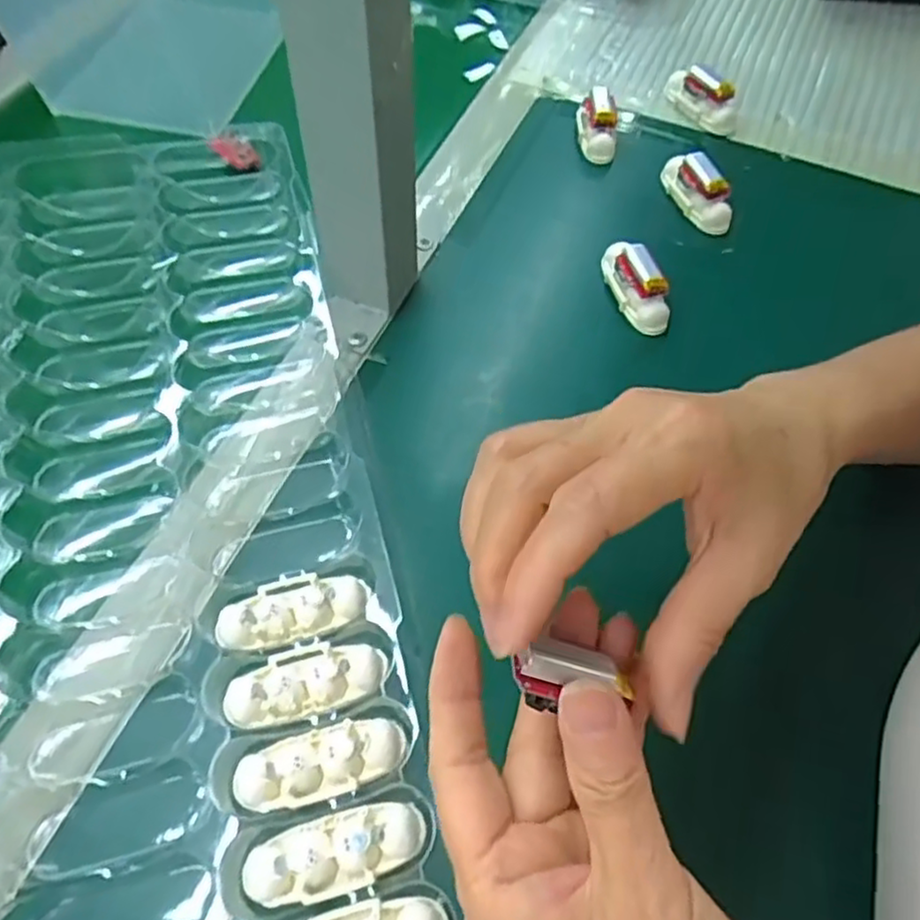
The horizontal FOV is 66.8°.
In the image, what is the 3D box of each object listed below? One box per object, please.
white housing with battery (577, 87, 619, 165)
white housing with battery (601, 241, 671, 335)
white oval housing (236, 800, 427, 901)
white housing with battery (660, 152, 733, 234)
[{"bbox_3d":[0.093,-0.225,0.470,0.024,0.031,0.041,2,59,-1],"label":"white housing with battery"},{"bbox_3d":[0.098,-0.102,0.393,0.017,0.030,0.062,-18,61,-12],"label":"white housing with battery"},{"bbox_3d":[-0.044,0.140,0.248,0.063,0.011,0.023,-14,60,-10],"label":"white oval housing"},{"bbox_3d":[0.149,-0.172,0.439,0.020,0.030,0.058,-20,62,-13],"label":"white housing with battery"}]

